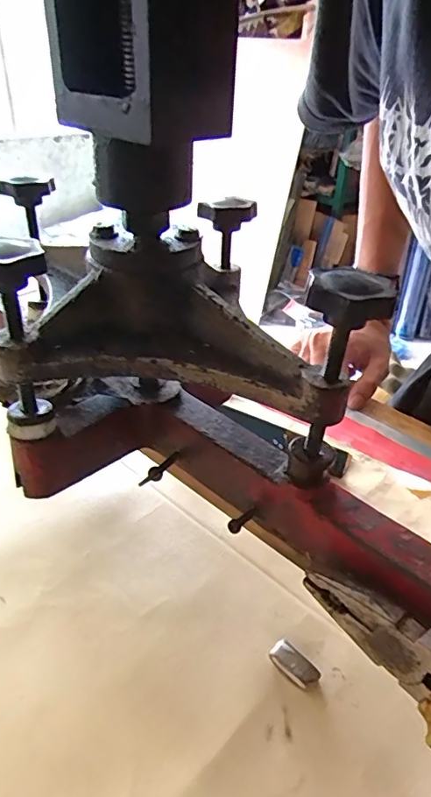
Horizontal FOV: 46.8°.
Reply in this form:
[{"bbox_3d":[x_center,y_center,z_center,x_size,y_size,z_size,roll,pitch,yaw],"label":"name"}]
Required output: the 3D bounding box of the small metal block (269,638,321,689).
[{"bbox_3d":[0.041,0.141,0.263,0.026,0.010,0.013,30,46,33],"label":"small metal block"}]

